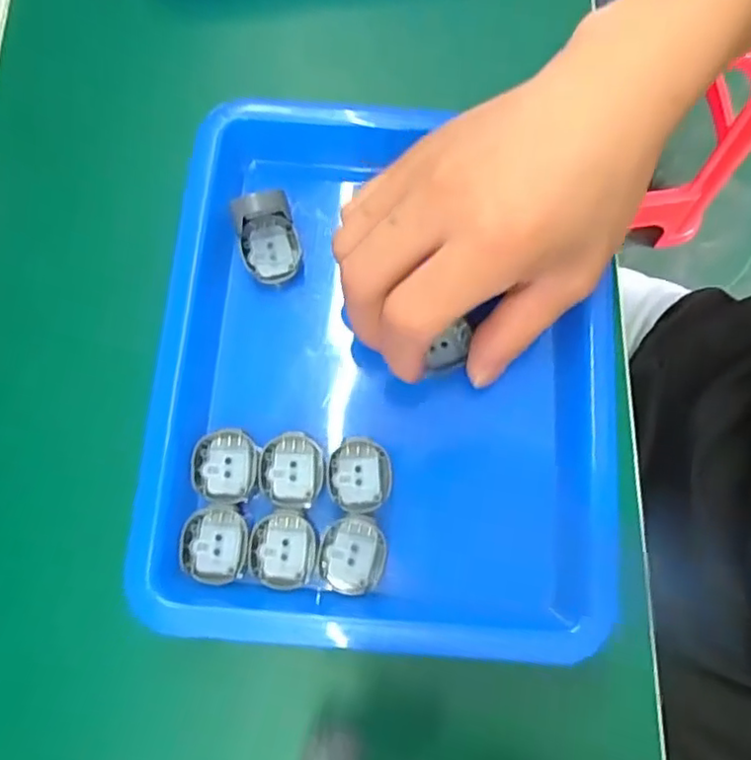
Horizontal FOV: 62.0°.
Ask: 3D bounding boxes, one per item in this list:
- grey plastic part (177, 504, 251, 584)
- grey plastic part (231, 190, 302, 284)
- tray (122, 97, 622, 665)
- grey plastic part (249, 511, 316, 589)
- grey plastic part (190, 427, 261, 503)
[{"bbox_3d":[-0.062,0.062,0.238,0.026,0.004,0.028,6,75,1],"label":"grey plastic part"},{"bbox_3d":[-0.045,-0.059,0.259,0.025,0.023,0.029,-11,76,-3],"label":"grey plastic part"},{"bbox_3d":[0.003,-0.009,0.253,0.181,0.028,0.214,6,75,1],"label":"tray"},{"bbox_3d":[-0.035,0.064,0.238,0.025,0.004,0.028,11,75,3],"label":"grey plastic part"},{"bbox_3d":[-0.059,0.033,0.244,0.025,0.005,0.028,5,75,1],"label":"grey plastic part"}]

